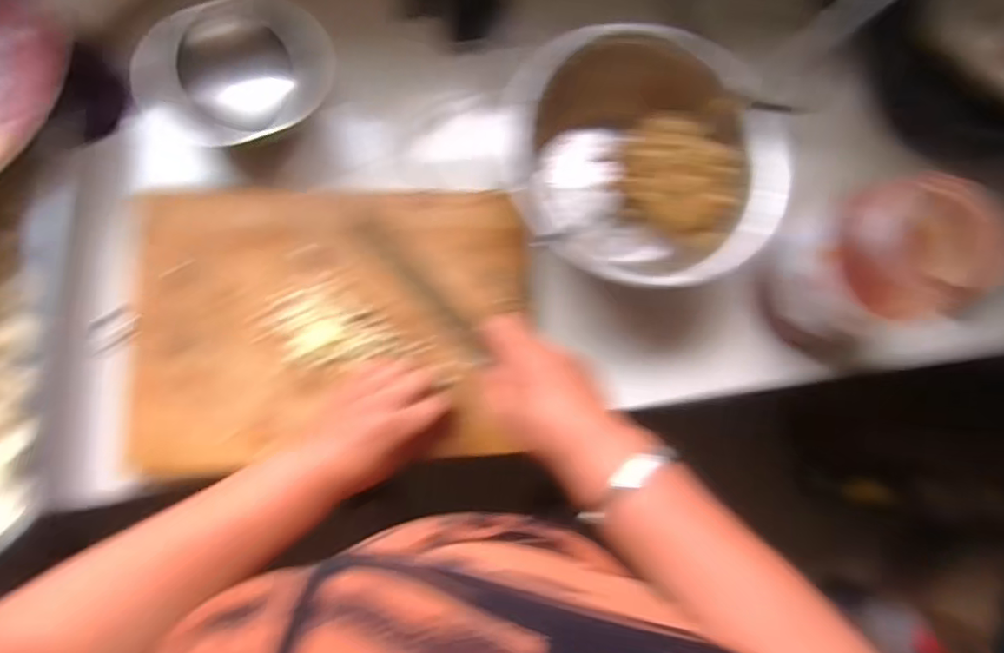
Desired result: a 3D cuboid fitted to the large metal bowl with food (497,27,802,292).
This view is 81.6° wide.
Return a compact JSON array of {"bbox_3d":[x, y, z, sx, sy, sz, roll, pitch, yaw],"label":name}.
[{"bbox_3d":[0.136,-0.144,0.576,0.241,0.118,0.228,8,81,-8],"label":"large metal bowl with food"}]

